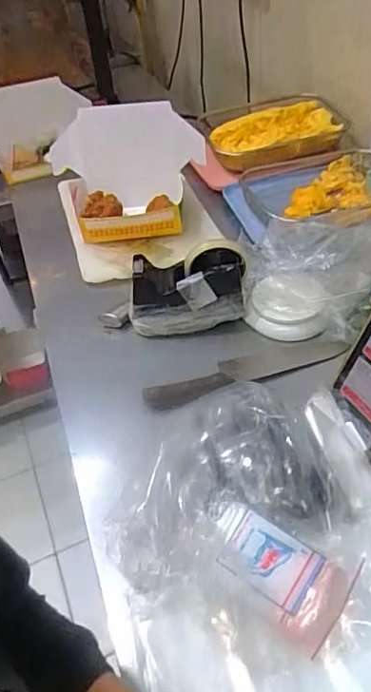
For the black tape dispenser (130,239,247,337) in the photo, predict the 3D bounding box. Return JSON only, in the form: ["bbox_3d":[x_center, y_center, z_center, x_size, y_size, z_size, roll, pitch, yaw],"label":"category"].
[{"bbox_3d":[0.000,-0.083,0.760,0.164,0.124,0.043,-2,47,5],"label":"black tape dispenser"}]

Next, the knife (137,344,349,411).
[{"bbox_3d":[0.080,0.031,0.725,0.277,0.023,0.052,-19,47,-10],"label":"knife"}]

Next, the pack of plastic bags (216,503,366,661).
[{"bbox_3d":[0.082,0.215,0.503,0.135,0.017,0.083,27,75,16],"label":"pack of plastic bags"}]

